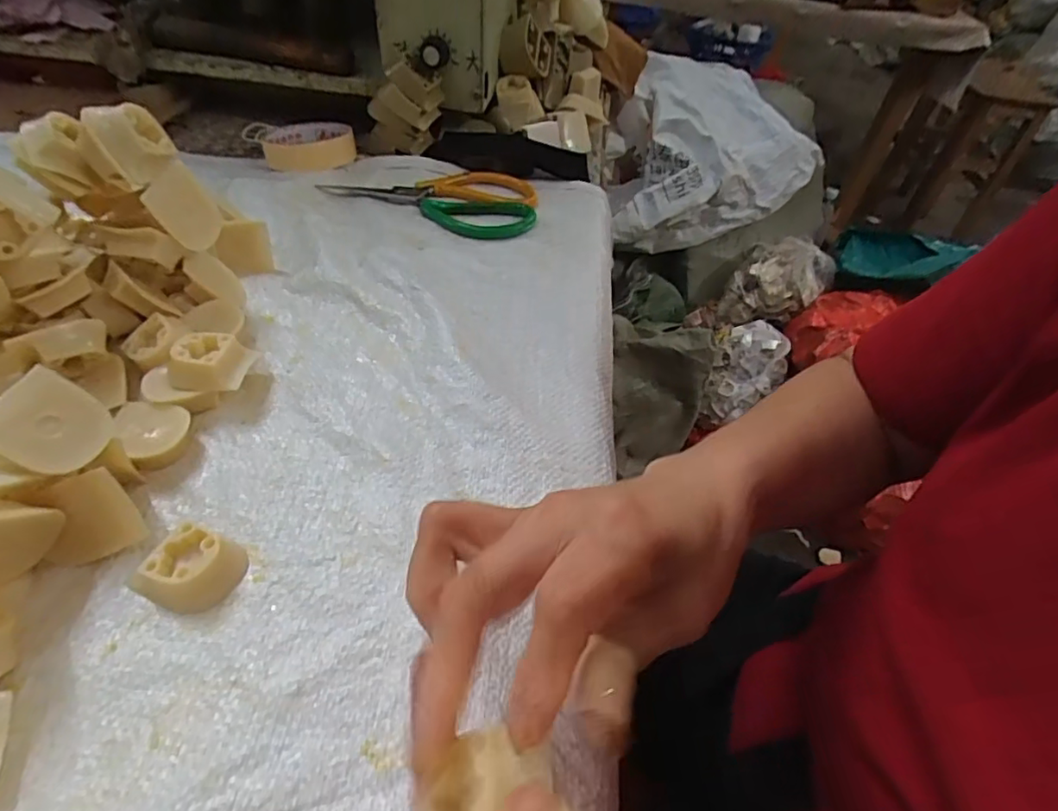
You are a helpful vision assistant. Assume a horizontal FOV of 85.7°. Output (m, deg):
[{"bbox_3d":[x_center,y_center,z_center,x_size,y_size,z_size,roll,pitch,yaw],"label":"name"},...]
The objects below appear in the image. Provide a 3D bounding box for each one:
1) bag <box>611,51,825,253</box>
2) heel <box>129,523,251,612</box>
[{"bbox_3d":[0.407,-0.523,1.239,0.411,0.277,0.356,10,47,4],"label":"bag"},{"bbox_3d":[-0.156,0.075,0.264,0.038,0.017,0.034,15,48,8],"label":"heel"}]

